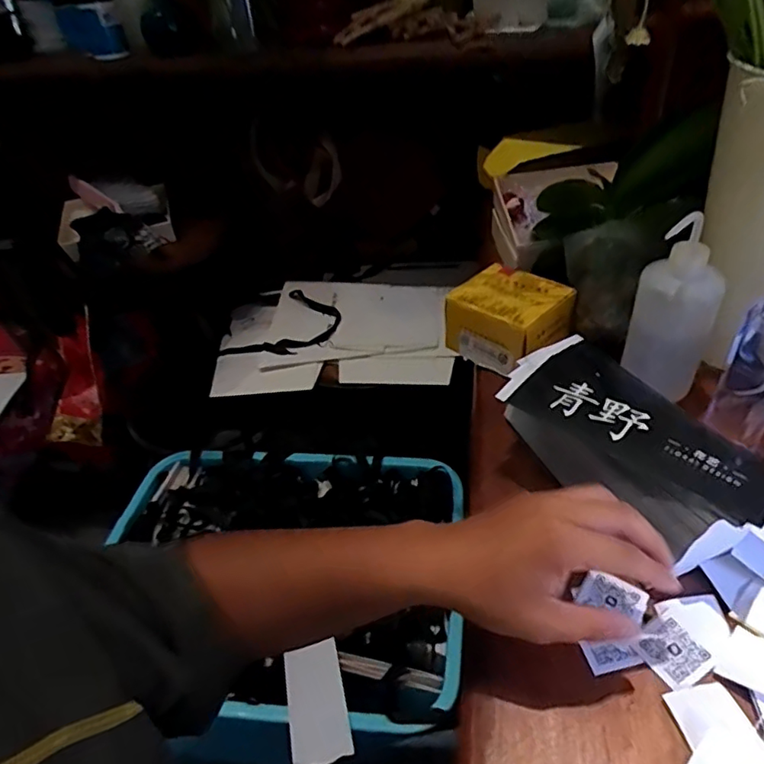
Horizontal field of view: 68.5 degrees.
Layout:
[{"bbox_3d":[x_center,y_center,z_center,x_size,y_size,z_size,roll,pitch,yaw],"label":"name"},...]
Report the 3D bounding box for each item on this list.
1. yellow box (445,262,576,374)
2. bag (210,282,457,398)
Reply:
[{"bbox_3d":[0.148,-0.073,0.651,0.109,0.066,0.121,-35,48,-29],"label":"yellow box"},{"bbox_3d":[-0.095,-0.098,1.104,0.456,0.050,0.301,-2,40,5],"label":"bag"}]

